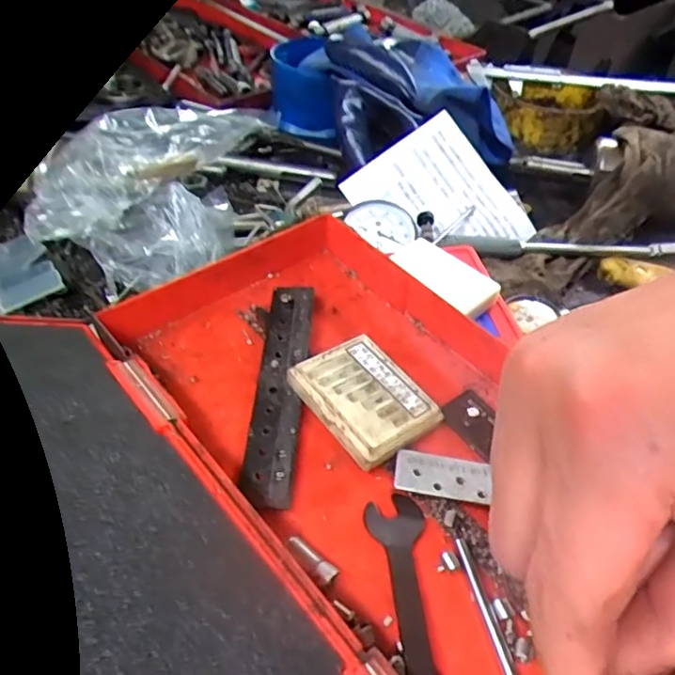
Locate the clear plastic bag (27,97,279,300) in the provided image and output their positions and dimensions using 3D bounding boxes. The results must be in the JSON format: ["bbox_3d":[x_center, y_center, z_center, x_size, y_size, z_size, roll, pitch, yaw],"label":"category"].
[{"bbox_3d":[-0.132,-0.119,0.464,0.136,0.083,0.180,6,45,1],"label":"clear plastic bag"}]

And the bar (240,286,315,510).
[{"bbox_3d":[-0.024,0.019,0.258,0.020,0.009,0.112,5,45,0],"label":"bar"}]

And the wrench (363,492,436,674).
[{"bbox_3d":[0.025,0.083,0.206,0.020,0.004,0.066,-6,46,-11],"label":"wrench"}]

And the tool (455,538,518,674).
[{"bbox_3d":[0.050,0.091,0.201,0.005,0.005,0.053,-6,46,-11],"label":"tool"}]

